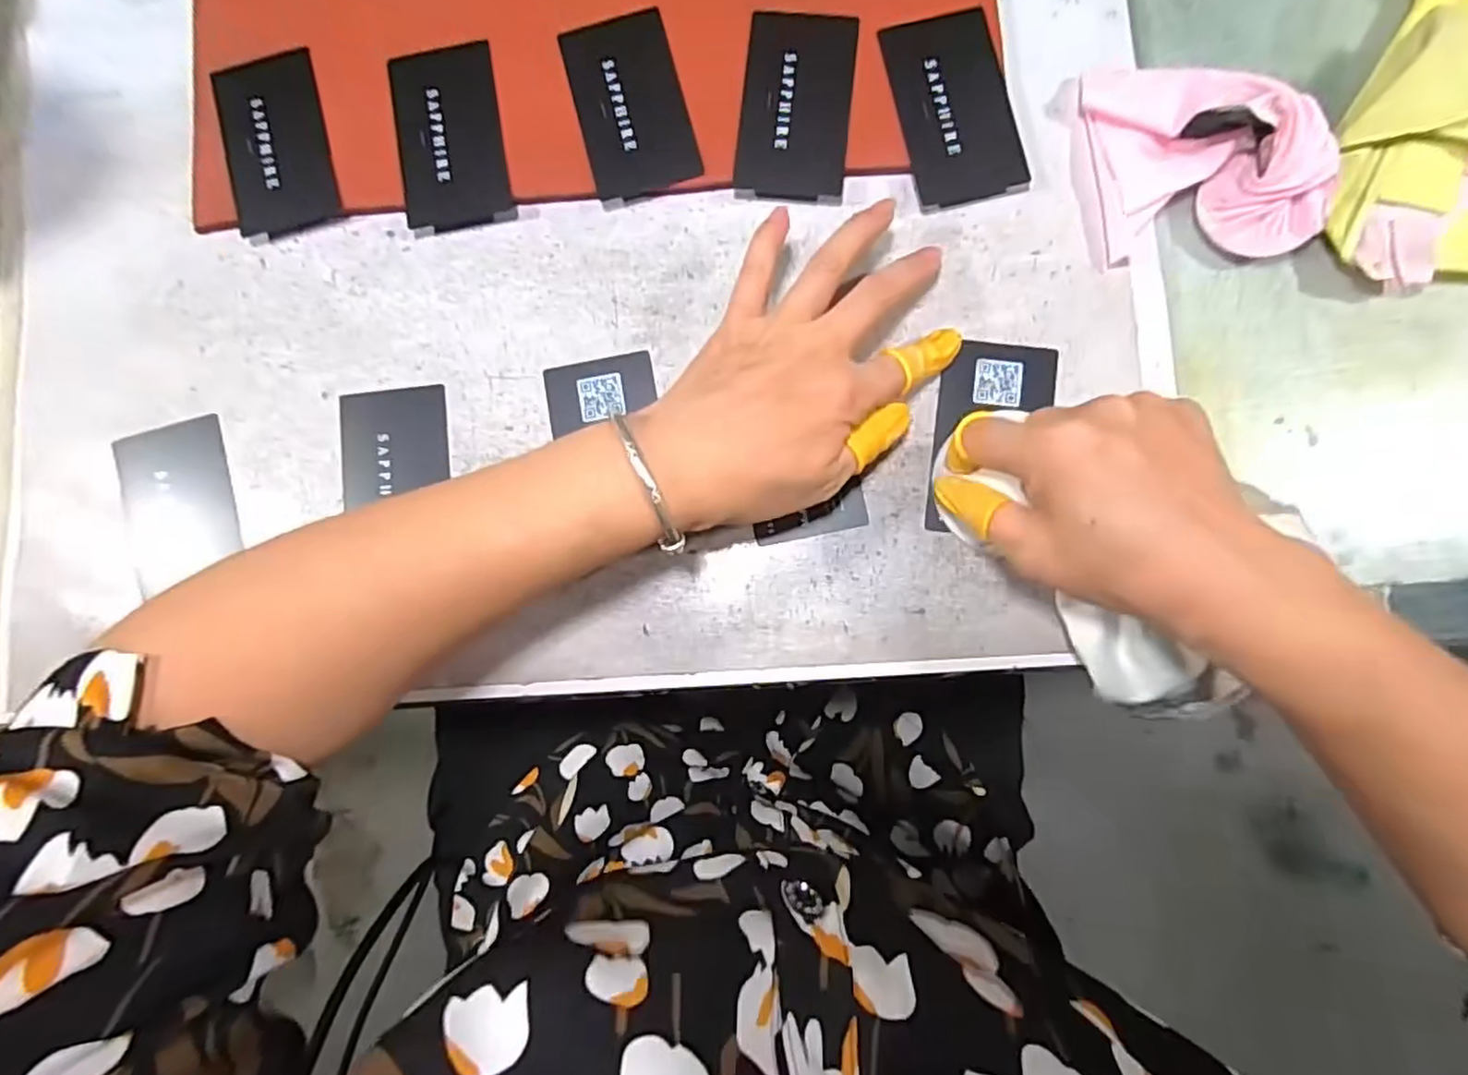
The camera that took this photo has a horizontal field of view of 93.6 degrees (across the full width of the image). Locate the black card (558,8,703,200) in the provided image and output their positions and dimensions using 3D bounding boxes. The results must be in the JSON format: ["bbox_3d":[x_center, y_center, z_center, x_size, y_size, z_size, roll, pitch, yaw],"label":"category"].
[{"bbox_3d":[-0.049,-0.203,0.323,0.049,0.005,0.084,-14,86,3],"label":"black card"}]

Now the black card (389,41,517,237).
[{"bbox_3d":[-0.133,-0.189,0.327,0.049,0.007,0.083,-9,87,-1],"label":"black card"}]

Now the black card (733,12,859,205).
[{"bbox_3d":[0.029,-0.200,0.318,0.049,0.005,0.085,6,87,4],"label":"black card"}]

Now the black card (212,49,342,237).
[{"bbox_3d":[-0.217,-0.188,0.328,0.049,0.005,0.083,-13,86,-1],"label":"black card"}]

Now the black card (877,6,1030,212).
[{"bbox_3d":[0.100,-0.196,0.316,0.049,0.007,0.085,-13,86,3],"label":"black card"}]

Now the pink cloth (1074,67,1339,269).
[{"bbox_3d":[0.203,-0.170,0.301,0.095,0.029,0.089,-4,87,4],"label":"pink cloth"}]

